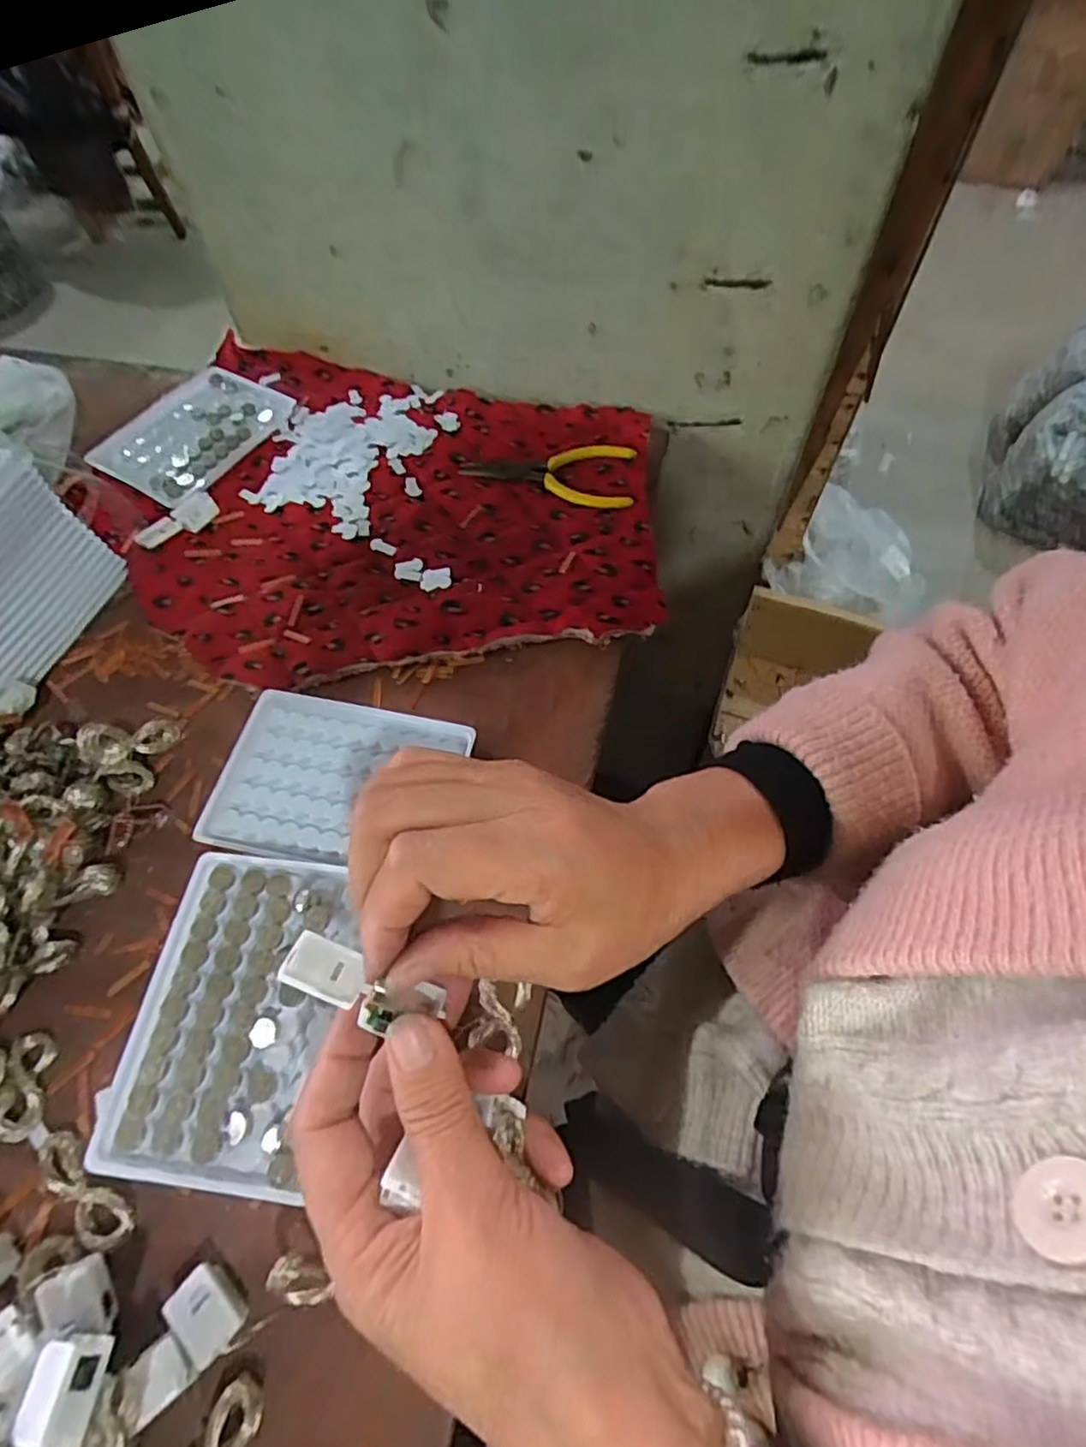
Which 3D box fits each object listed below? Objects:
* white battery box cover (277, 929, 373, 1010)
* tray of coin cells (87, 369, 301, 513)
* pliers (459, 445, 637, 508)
[{"bbox_3d":[-0.074,0.085,0.230,0.029,0.004,0.020,26,37,-4],"label":"white battery box cover"},{"bbox_3d":[-0.262,-0.221,0.503,0.101,0.008,0.129,26,65,15],"label":"tray of coin cells"},{"bbox_3d":[0.005,-0.174,0.469,0.122,0.005,0.059,-2,61,0],"label":"pliers"}]

